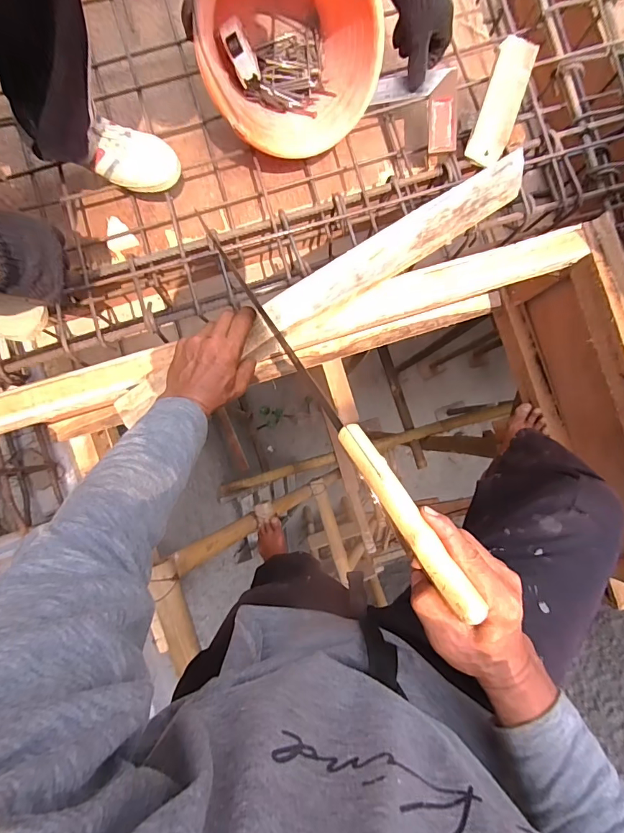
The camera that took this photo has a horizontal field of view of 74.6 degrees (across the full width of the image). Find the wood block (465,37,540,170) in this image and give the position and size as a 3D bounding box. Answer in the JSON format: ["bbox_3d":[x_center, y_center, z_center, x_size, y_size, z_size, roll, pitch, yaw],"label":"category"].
[{"bbox_3d":[0.284,-0.468,0.609,0.053,0.024,0.165,15,104,-1],"label":"wood block"}]

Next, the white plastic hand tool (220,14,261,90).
[{"bbox_3d":[-0.101,-0.518,0.582,0.036,0.020,0.075,-25,117,-3],"label":"white plastic hand tool"}]

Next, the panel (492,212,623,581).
[{"bbox_3d":[0.516,0.021,0.729,0.061,0.285,0.632,-20,88,-2],"label":"panel"}]

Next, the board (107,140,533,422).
[{"bbox_3d":[0.027,-0.169,0.546,0.615,0.069,0.051,-33,89,-6],"label":"board"}]

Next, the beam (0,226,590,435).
[{"bbox_3d":[-0.058,-0.116,0.596,0.957,0.061,0.058,-16,88,-3],"label":"beam"}]

